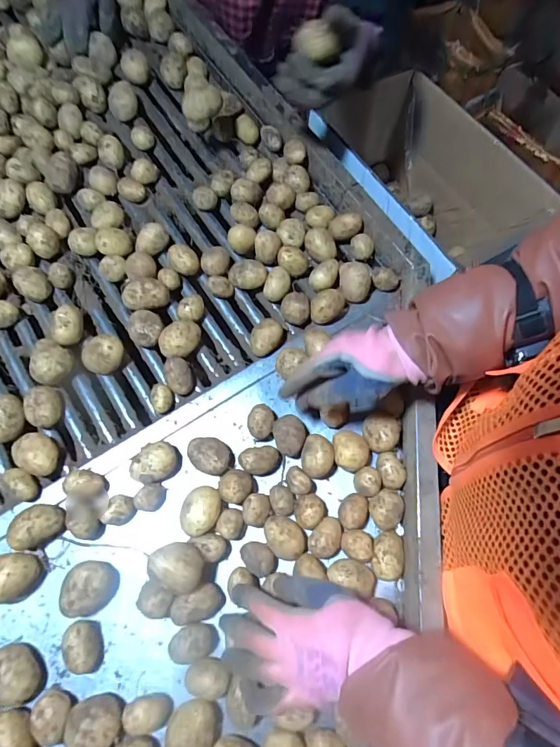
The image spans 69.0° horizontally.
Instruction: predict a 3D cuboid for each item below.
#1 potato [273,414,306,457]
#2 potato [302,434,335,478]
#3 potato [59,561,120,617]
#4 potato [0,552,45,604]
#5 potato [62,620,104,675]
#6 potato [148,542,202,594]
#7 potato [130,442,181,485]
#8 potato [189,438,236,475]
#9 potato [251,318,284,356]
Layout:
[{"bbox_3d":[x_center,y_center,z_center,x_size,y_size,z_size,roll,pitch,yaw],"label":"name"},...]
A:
[{"bbox_3d":[0.011,0.075,0.504,0.038,0.035,0.048,1,66,-2],"label":"potato"},{"bbox_3d":[0.045,0.102,0.495,0.036,0.043,0.049,2,66,-1],"label":"potato"},{"bbox_3d":[-0.202,0.231,0.439,0.047,0.040,0.051,3,66,0],"label":"potato"},{"bbox_3d":[-0.286,0.217,0.436,0.050,0.043,0.047,6,66,1],"label":"potato"},{"bbox_3d":[-0.205,0.284,0.422,0.027,0.035,0.049,-17,68,-9],"label":"potato"},{"bbox_3d":[-0.107,0.200,0.424,0.053,0.037,0.043,24,68,8],"label":"potato"},{"bbox_3d":[-0.147,0.107,0.486,0.055,0.033,0.047,6,66,1],"label":"potato"},{"bbox_3d":[-0.083,0.100,0.494,0.052,0.034,0.041,22,68,8],"label":"potato"},{"bbox_3d":[-0.018,-0.049,0.553,0.044,0.036,0.038,-21,69,-11],"label":"potato"}]

